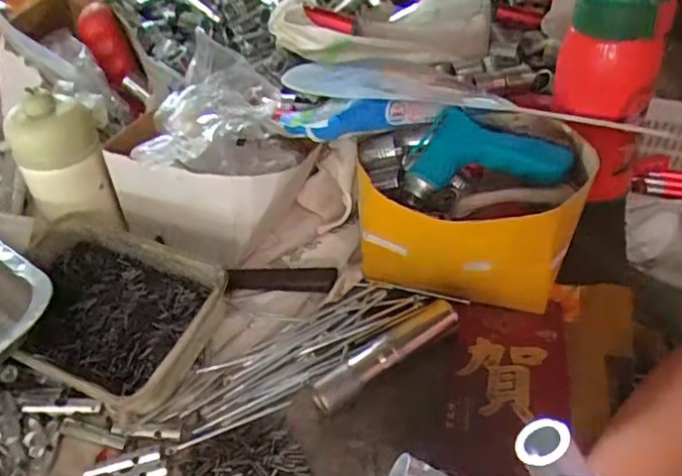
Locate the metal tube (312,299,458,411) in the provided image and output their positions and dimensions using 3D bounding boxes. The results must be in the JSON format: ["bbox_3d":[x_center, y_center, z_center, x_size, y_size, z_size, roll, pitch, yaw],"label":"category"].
[{"bbox_3d":[0.032,0.083,0.423,0.119,0.023,0.029,-26,48,-23],"label":"metal tube"}]

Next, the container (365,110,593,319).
[{"bbox_3d":[0.107,-0.024,0.469,0.179,0.109,0.132,-2,43,1],"label":"container"}]

